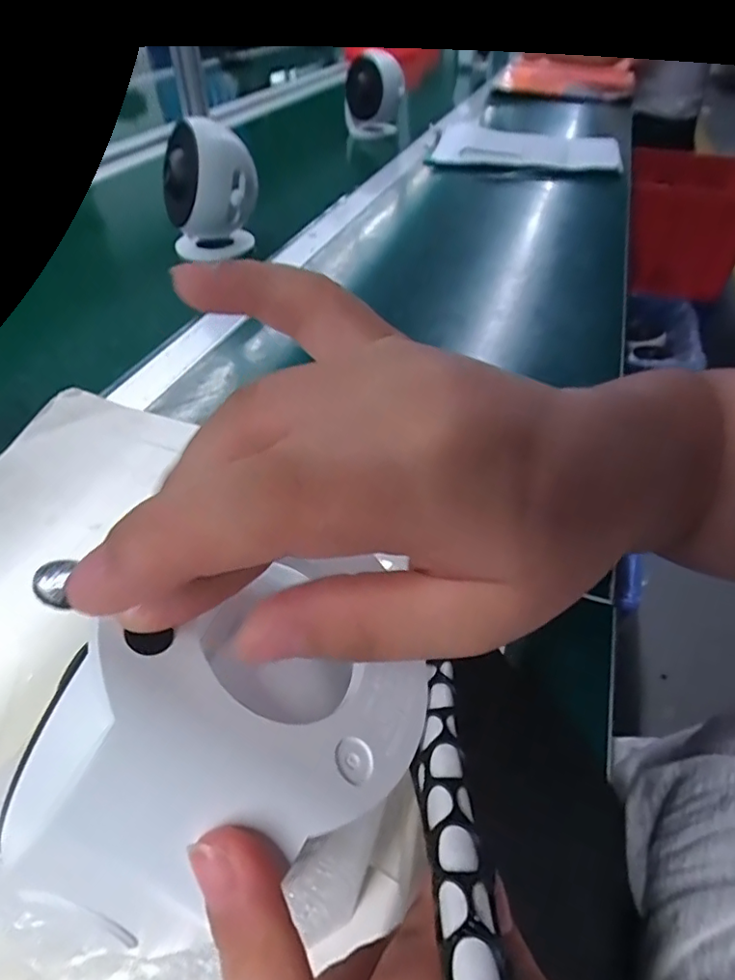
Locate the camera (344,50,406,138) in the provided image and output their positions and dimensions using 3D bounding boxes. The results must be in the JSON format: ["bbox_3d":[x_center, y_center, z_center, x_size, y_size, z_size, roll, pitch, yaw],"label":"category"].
[{"bbox_3d":[0.012,-0.725,1.000,0.098,0.133,0.091,-4,45,-5],"label":"camera"}]

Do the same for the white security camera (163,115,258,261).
[{"bbox_3d":[-0.171,-0.323,0.602,0.088,0.139,0.075,-18,48,-19],"label":"white security camera"}]

